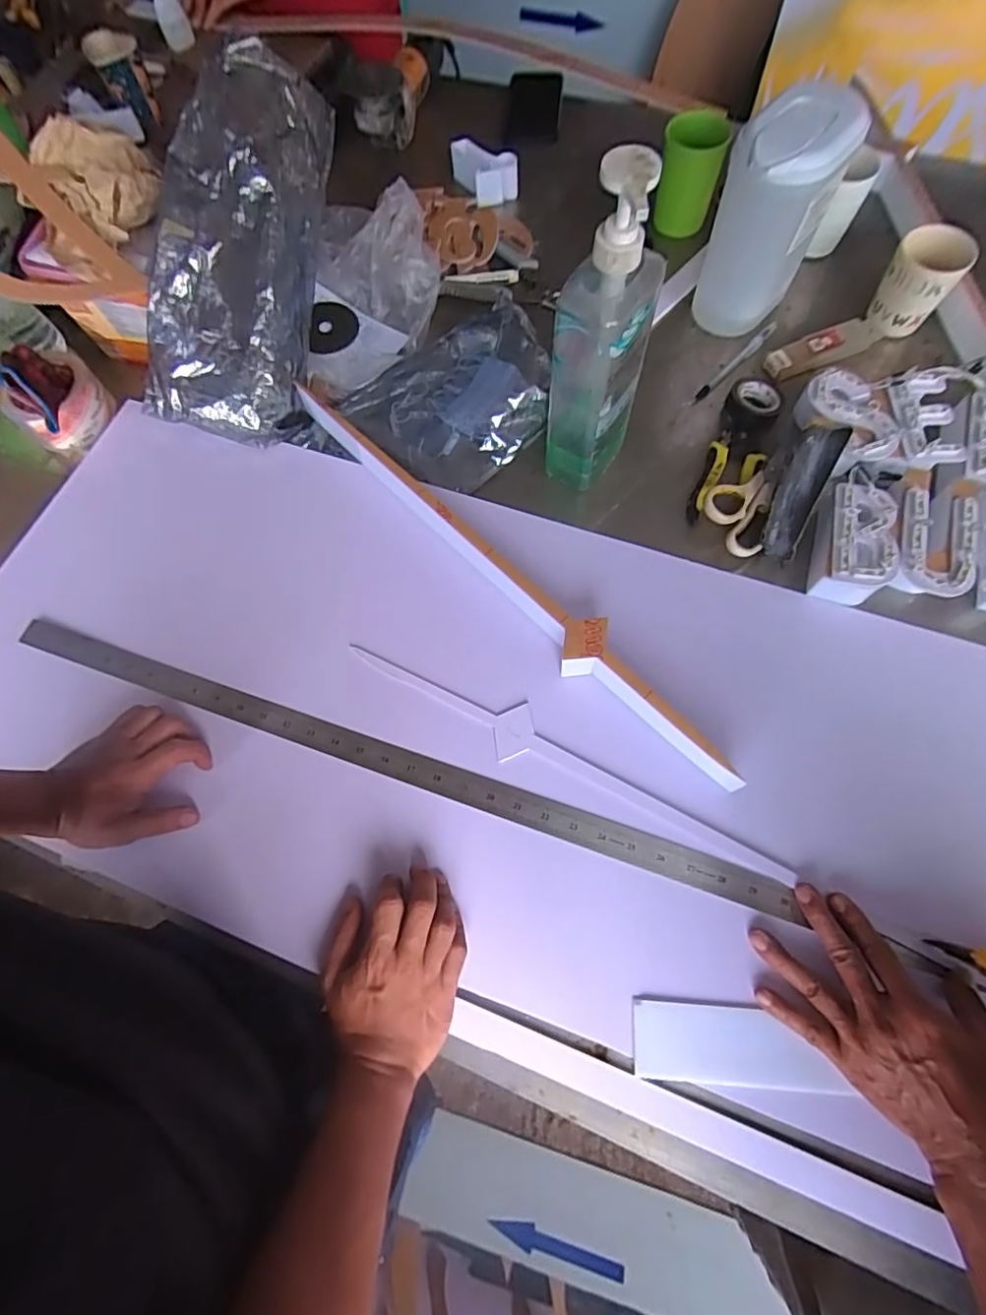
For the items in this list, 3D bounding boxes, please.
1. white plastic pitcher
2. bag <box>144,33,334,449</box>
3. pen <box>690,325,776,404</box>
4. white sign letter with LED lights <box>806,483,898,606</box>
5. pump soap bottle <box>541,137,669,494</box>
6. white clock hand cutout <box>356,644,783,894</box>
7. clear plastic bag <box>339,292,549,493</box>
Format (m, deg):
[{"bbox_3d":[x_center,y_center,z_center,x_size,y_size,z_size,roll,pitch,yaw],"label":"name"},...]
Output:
[{"bbox_3d":[0.291,-0.459,0.616,0.097,0.190,0.134,32,73,14],"label":"white plastic pitcher"},{"bbox_3d":[-0.274,-0.421,0.615,0.159,0.113,0.349,15,100,8],"label":"bag"},{"bbox_3d":[0.285,-0.346,0.669,0.012,0.007,0.158,42,76,17],"label":"pen"},{"bbox_3d":[0.347,-0.111,0.551,0.066,0.040,0.119,17,70,9],"label":"white sign letter with LED lights"},{"bbox_3d":[0.092,-0.261,0.501,0.082,0.282,0.073,8,69,6],"label":"pump soap bottle"},{"bbox_3d":[0.057,0.089,0.514,0.420,0.009,0.043,28,72,13],"label":"white clock hand cutout"},{"bbox_3d":[-0.042,-0.282,0.635,0.223,0.050,0.180,-27,70,-8],"label":"clear plastic bag"}]

